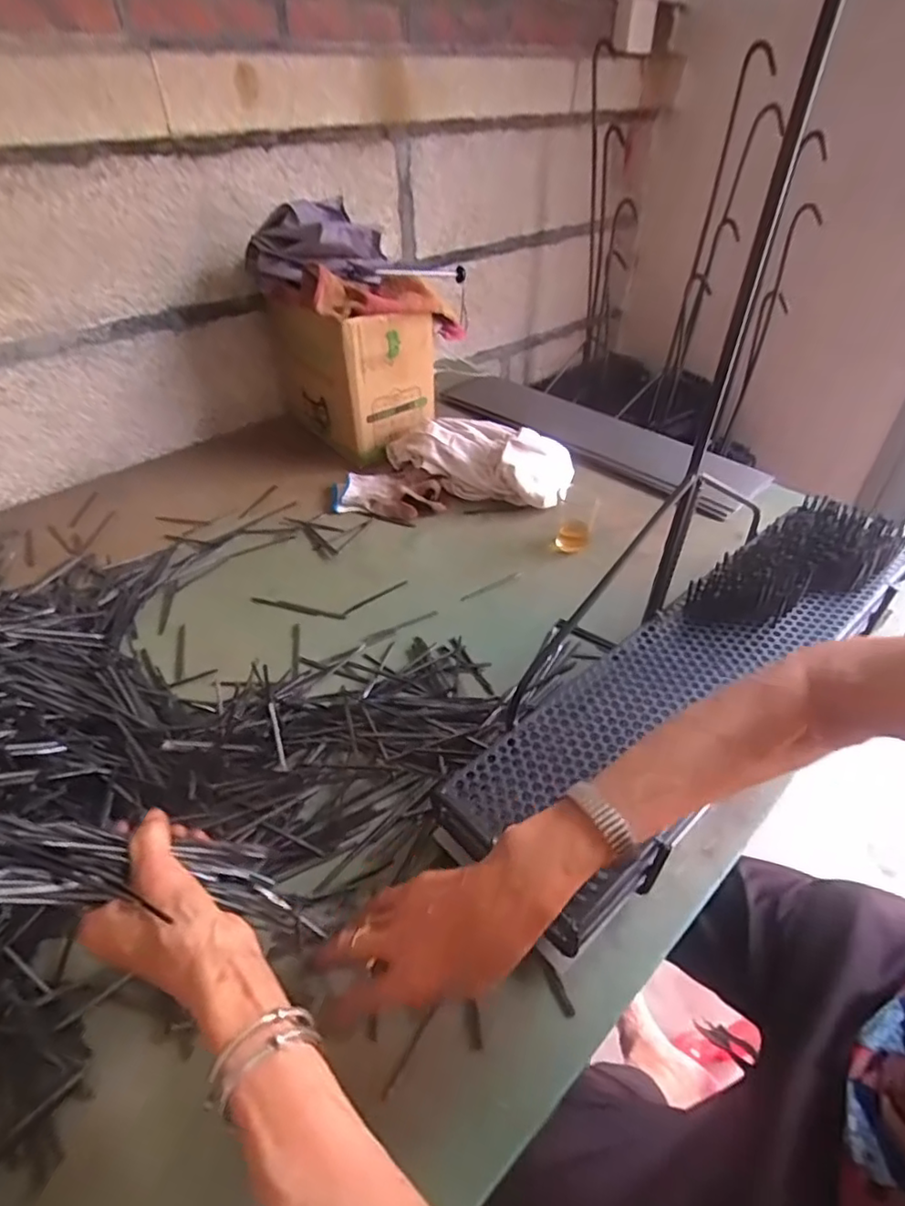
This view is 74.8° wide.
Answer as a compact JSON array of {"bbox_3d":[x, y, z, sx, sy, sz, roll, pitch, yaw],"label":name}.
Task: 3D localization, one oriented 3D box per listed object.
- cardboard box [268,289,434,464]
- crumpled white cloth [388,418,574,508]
[{"bbox_3d":[-0.166,-0.396,1.023,0.184,0.239,0.236,-29,50,-30],"label":"cardboard box"},{"bbox_3d":[0.048,-0.236,0.953,0.297,0.091,0.143,23,46,22],"label":"crumpled white cloth"}]

